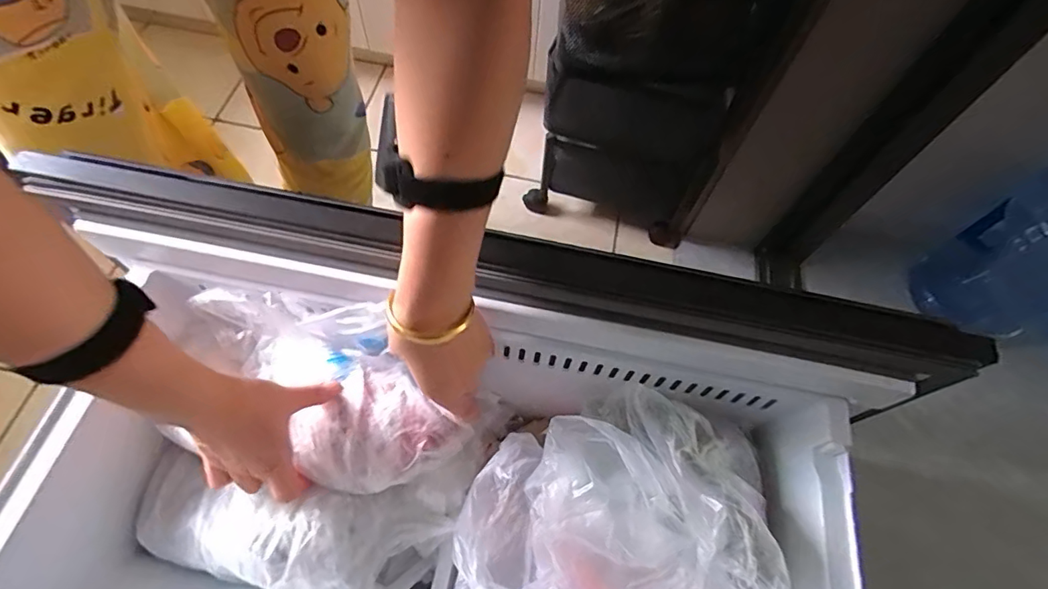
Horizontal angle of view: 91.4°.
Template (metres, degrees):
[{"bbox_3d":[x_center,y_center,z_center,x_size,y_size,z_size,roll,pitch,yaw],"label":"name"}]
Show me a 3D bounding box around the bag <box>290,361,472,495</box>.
[{"bbox_3d":[-0.139,0.132,0.474,0.117,0.041,0.122,42,67,17],"label":"bag"}]

